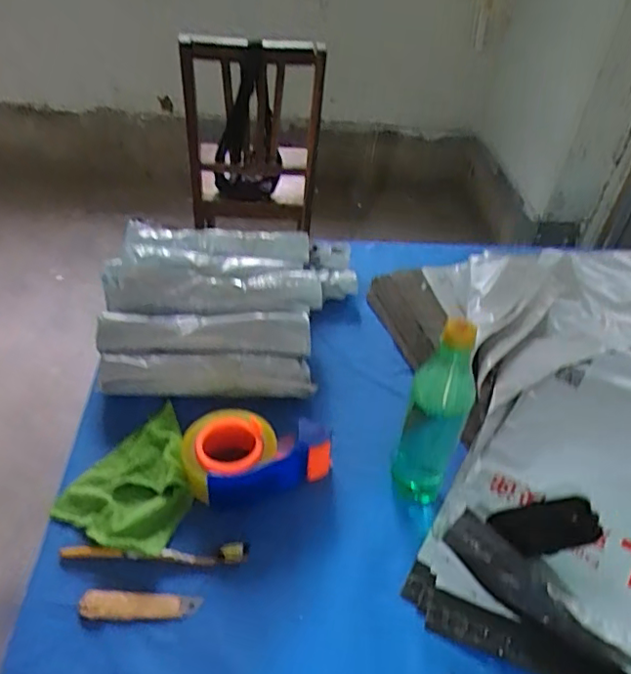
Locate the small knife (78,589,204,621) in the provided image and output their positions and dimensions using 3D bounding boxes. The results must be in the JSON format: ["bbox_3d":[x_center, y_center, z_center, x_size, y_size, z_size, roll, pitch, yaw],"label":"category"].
[{"bbox_3d":[-0.166,0.253,0.548,0.110,0.008,0.025,2,40,-2],"label":"small knife"}]

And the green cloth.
[{"bbox_3d":[-0.187,0.153,0.648,0.133,0.026,0.171,21,43,19],"label":"green cloth"}]

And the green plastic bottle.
[{"bbox_3d":[0.125,0.080,0.605,0.058,0.247,0.053,15,41,13],"label":"green plastic bottle"}]

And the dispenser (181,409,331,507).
[{"bbox_3d":[-0.069,0.129,0.670,0.165,0.049,0.106,-11,42,-17],"label":"dispenser"}]

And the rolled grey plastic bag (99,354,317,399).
[{"bbox_3d":[-0.142,0.054,0.761,0.275,0.047,0.051,1,40,-4],"label":"rolled grey plastic bag"}]

